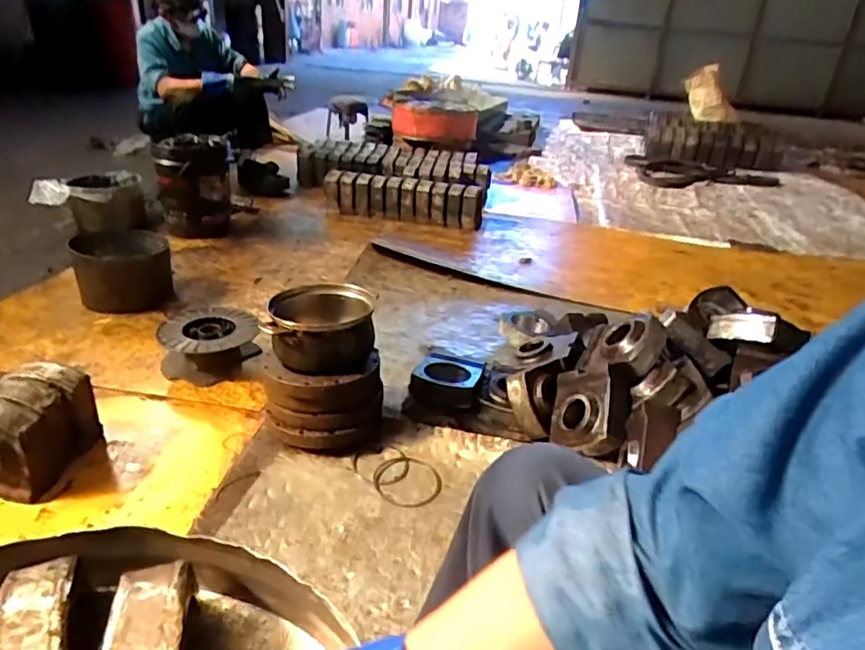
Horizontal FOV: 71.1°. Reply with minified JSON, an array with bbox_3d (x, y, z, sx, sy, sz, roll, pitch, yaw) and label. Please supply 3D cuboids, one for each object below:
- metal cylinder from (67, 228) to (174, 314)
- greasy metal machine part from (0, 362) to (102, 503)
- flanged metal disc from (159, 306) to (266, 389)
[{"bbox_3d":[-0.798,-0.132,1.571,0.223,0.187,0.185,-9,30,-26],"label":"metal cylinder"},{"bbox_3d":[-0.726,0.178,1.084,0.142,0.147,0.194,12,28,13],"label":"greasy metal machine part"},{"bbox_3d":[-0.498,0.044,1.351,0.201,0.123,0.179,-8,30,-25],"label":"flanged metal disc"}]

